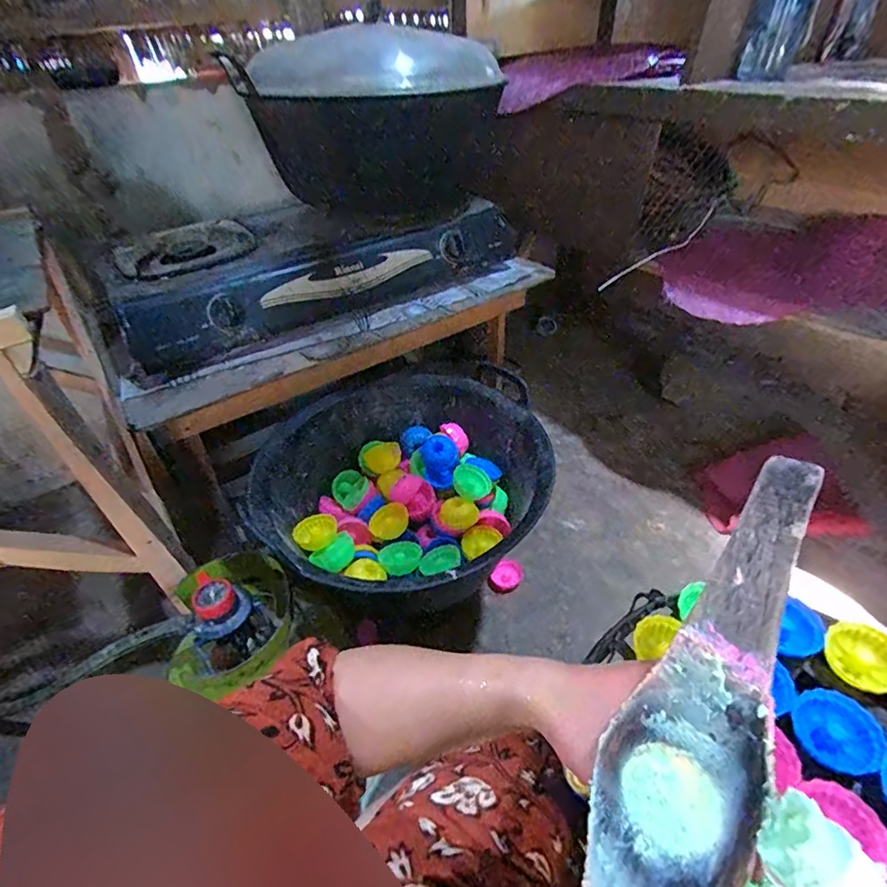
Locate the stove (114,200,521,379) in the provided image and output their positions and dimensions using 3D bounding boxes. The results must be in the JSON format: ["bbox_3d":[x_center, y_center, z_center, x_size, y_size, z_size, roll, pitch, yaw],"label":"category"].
[{"bbox_3d":[-0.237,-0.341,0.936,0.691,0.127,0.316,-26,47,-23],"label":"stove"}]

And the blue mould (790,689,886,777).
[{"bbox_3d":[0.327,0.239,0.414,0.056,0.026,0.062,-27,48,-24],"label":"blue mould"}]

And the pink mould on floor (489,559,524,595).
[{"bbox_3d":[0.122,0.262,0.968,0.054,0.034,0.062,31,53,31],"label":"pink mould on floor"}]

